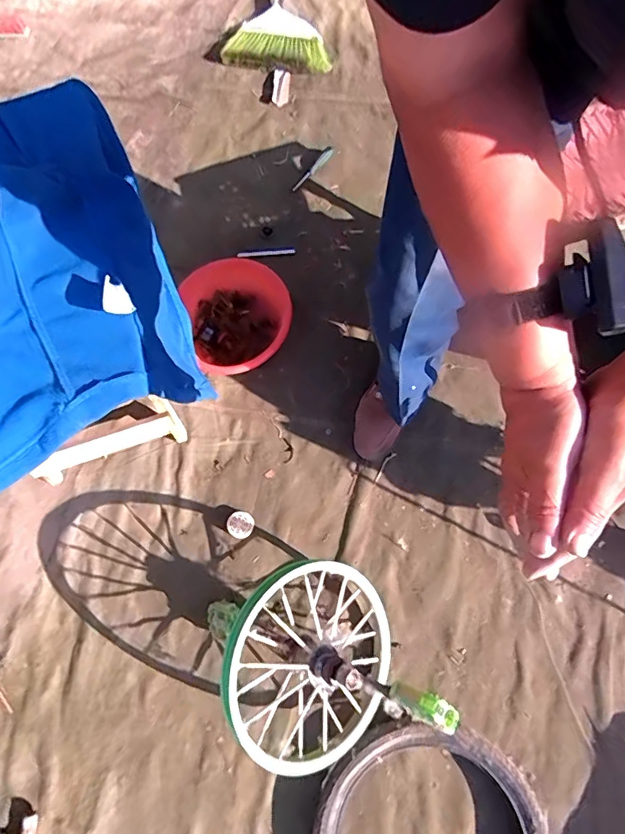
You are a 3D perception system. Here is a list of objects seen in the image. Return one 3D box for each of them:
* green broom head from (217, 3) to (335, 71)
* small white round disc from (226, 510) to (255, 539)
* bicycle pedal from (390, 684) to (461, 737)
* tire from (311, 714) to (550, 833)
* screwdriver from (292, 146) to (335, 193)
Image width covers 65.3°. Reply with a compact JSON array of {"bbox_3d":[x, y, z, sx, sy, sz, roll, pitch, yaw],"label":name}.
[{"bbox_3d":[-0.087,-1.054,1.357,0.285,0.048,0.237,5,73,7],"label":"green broom head"},{"bbox_3d":[-0.146,0.220,0.995,0.055,0.024,0.055,-2,73,5],"label":"small white round disc"},{"bbox_3d":[0.159,0.416,0.707,0.099,0.035,0.039,8,66,37],"label":"bicycle pedal"},{"bbox_3d":[0.189,0.700,0.783,0.380,0.074,0.374,29,78,13],"label":"tire"},{"bbox_3d":[0.003,-0.621,1.222,0.025,0.018,0.154,36,79,14],"label":"screwdriver"}]

